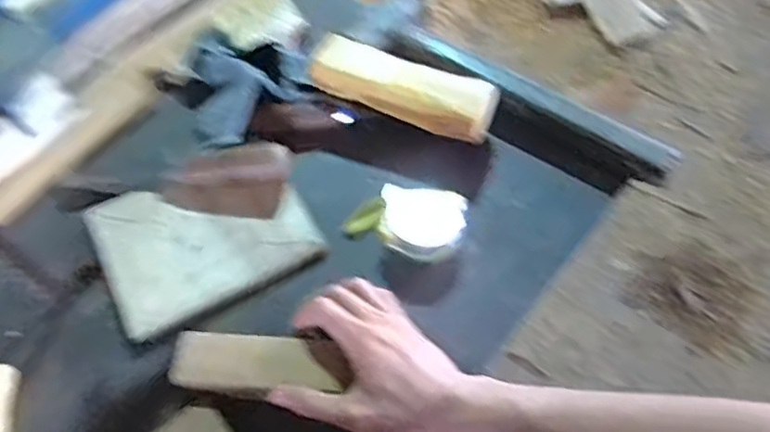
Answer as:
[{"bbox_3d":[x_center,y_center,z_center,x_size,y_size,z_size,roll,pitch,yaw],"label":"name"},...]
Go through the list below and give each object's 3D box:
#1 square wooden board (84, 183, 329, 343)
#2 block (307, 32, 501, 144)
[{"bbox_3d":[-0.167,0.014,0.620,0.181,0.020,0.146,-27,59,-11],"label":"square wooden board"},{"bbox_3d":[0.019,-0.127,0.662,0.180,0.040,0.057,19,62,16],"label":"block"}]

